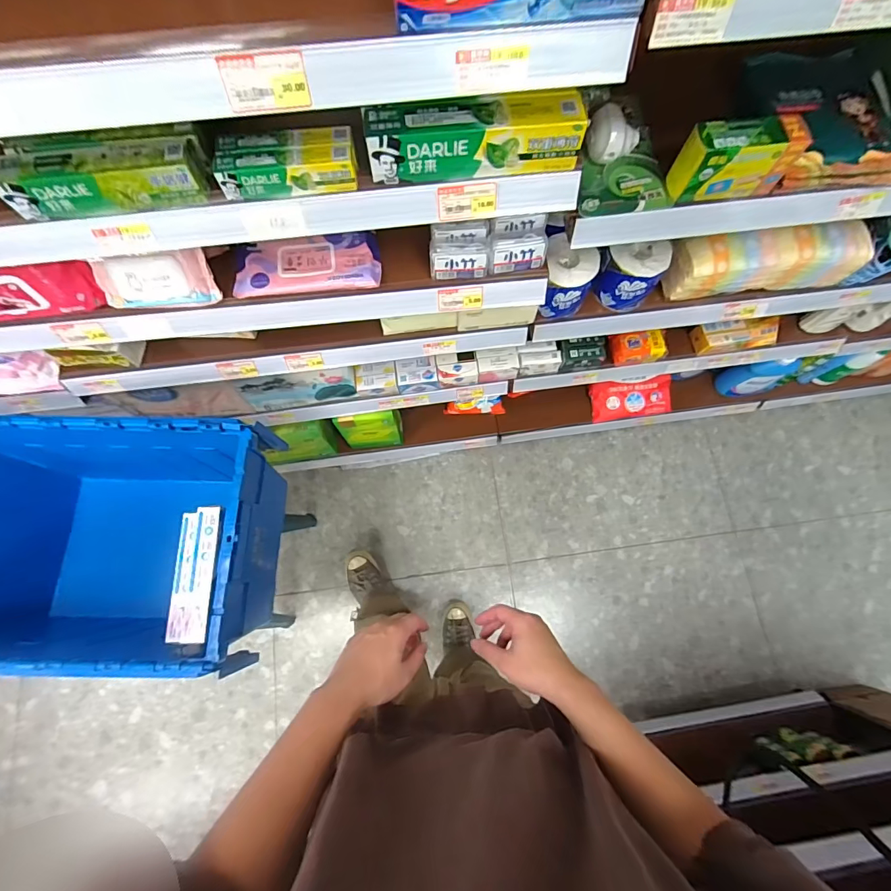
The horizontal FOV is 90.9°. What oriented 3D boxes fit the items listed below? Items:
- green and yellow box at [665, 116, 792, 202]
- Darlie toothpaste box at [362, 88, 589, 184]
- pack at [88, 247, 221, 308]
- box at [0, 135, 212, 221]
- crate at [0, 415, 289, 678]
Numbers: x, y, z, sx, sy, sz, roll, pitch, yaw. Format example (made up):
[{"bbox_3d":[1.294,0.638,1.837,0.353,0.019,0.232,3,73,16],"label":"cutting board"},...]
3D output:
[{"bbox_3d":[0.361,-0.371,0.565,0.113,0.073,0.059,-10,75,-3],"label":"green and yellow box"},{"bbox_3d":[0.032,-0.343,0.489,0.234,0.053,0.053,-8,75,-2],"label":"Darlie toothpaste box"},{"bbox_3d":[-0.427,-0.247,0.642,0.159,0.086,0.050,-15,45,-10],"label":"pack"},{"bbox_3d":[-0.371,-0.293,0.480,0.200,0.046,0.048,-8,75,-2],"label":"box"},{"bbox_3d":[-0.683,0.195,0.929,0.633,0.416,0.433,1,75,0],"label":"crate"}]

